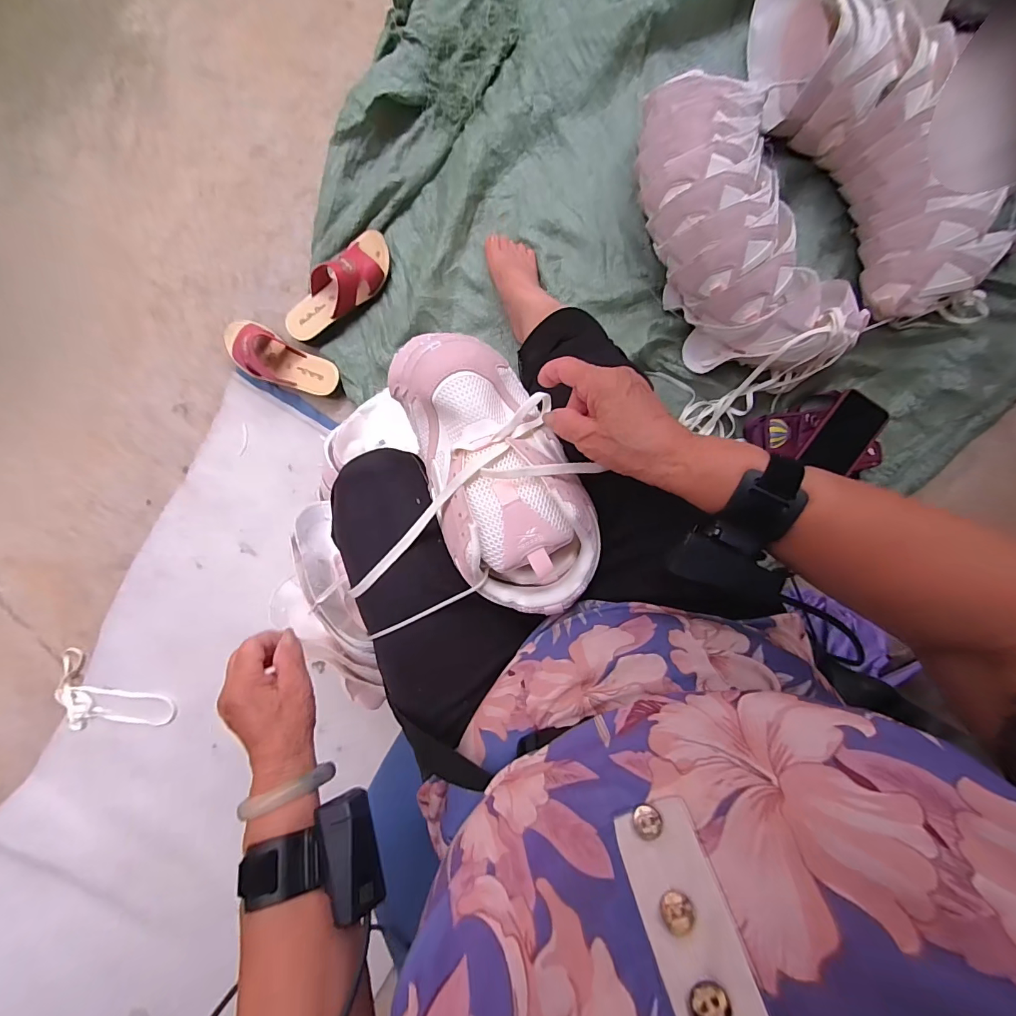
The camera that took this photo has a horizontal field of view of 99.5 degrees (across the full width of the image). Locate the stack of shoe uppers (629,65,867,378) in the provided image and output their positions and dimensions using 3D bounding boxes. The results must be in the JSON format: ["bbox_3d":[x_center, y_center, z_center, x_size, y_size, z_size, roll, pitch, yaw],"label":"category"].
[{"bbox_3d":[0.339,-0.404,0.654,0.196,0.148,0.437,-25,93,3],"label":"stack of shoe uppers"}]

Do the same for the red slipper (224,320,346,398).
[{"bbox_3d":[-0.406,-0.258,0.759,0.229,0.062,0.086,29,94,0],"label":"red slipper"}]

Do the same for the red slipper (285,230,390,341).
[{"bbox_3d":[-0.296,-0.384,0.743,0.230,0.064,0.088,-43,92,4],"label":"red slipper"}]

